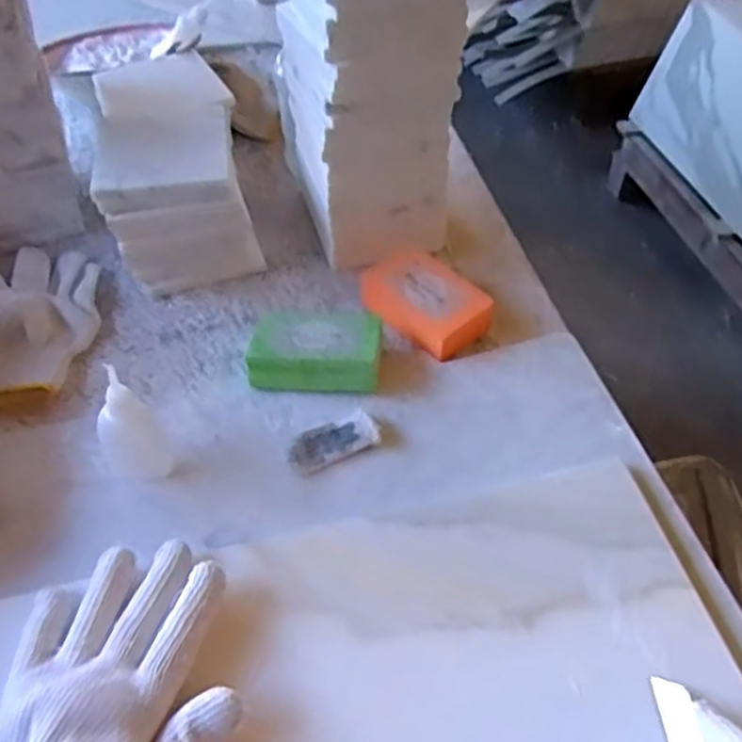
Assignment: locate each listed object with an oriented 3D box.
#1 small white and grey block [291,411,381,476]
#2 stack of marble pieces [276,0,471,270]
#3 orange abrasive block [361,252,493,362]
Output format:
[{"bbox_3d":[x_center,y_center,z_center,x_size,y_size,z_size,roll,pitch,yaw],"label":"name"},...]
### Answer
[{"bbox_3d":[-0.025,0.048,0.517,0.060,0.008,0.030,-21,55,-20],"label":"small white and grey block"},{"bbox_3d":[-0.004,-0.207,0.585,0.108,0.264,0.111,-16,53,-16],"label":"stack of marble pieces"},{"bbox_3d":[0.040,-0.051,0.590,0.093,0.033,0.063,37,57,24],"label":"orange abrasive block"}]

